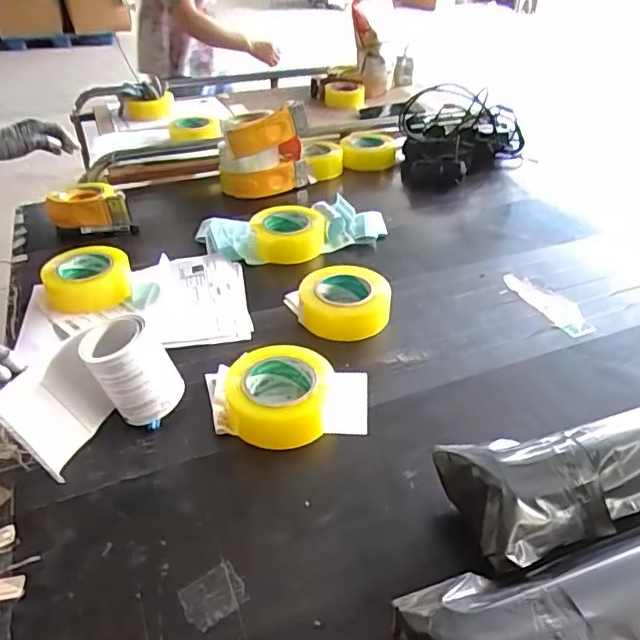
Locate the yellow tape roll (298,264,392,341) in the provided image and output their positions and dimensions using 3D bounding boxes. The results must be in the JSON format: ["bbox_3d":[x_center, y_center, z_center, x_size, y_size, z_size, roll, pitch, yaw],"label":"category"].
[{"bbox_3d":[0.035,-0.031,0.813,0.130,0.047,0.122,2,37,3],"label":"yellow tape roll"}]

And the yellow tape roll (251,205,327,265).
[{"bbox_3d":[-0.056,-0.149,0.981,0.127,0.042,0.122,-6,37,-8],"label":"yellow tape roll"}]

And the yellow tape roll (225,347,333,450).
[{"bbox_3d":[-0.047,0.086,0.662,0.119,0.052,0.121,2,37,3],"label":"yellow tape roll"}]

